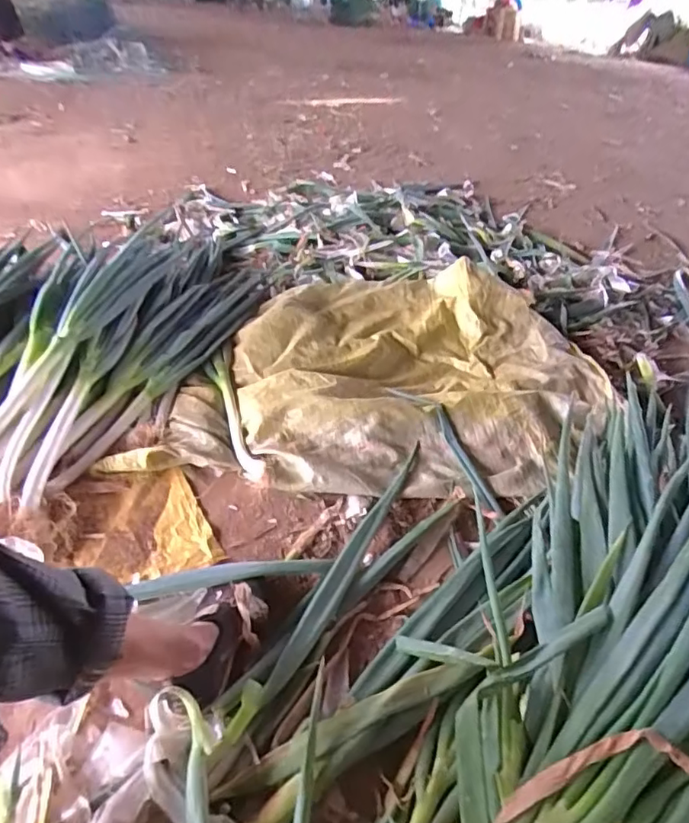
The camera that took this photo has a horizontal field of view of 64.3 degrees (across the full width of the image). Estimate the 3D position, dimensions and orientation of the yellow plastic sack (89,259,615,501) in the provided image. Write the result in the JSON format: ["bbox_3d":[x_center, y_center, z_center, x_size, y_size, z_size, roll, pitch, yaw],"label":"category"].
[{"bbox_3d":[0.122,-0.120,1.279,0.950,0.086,0.764,5,38,0],"label":"yellow plastic sack"}]

